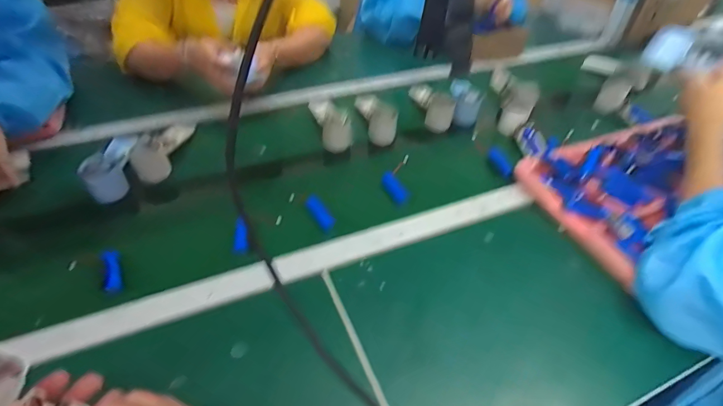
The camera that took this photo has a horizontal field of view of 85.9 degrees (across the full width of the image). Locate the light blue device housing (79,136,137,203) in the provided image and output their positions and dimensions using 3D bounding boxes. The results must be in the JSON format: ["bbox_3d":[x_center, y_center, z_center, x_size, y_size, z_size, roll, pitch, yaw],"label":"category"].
[{"bbox_3d":[-0.421,-0.061,0.654,0.054,0.074,0.141,-8,46,-11],"label":"light blue device housing"}]

